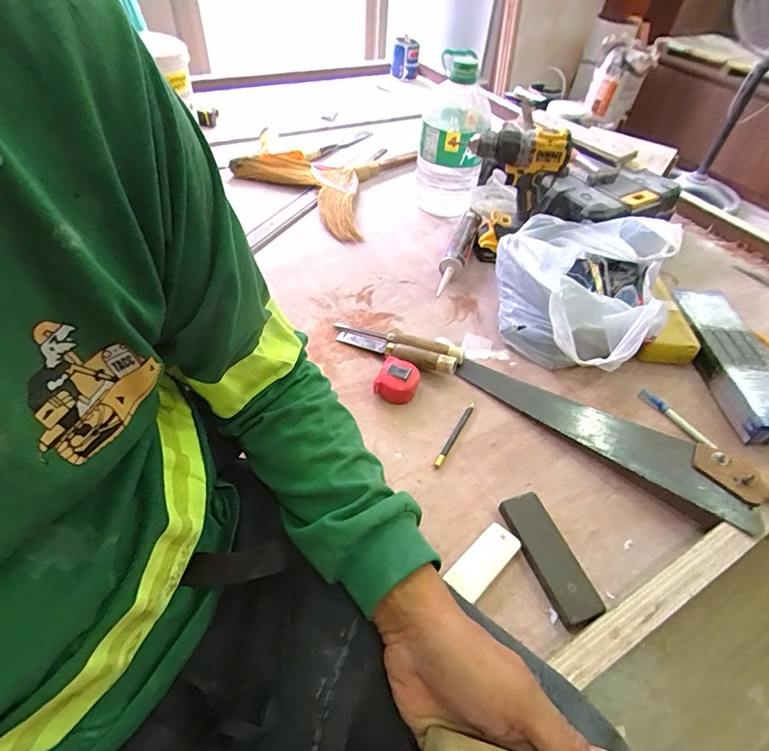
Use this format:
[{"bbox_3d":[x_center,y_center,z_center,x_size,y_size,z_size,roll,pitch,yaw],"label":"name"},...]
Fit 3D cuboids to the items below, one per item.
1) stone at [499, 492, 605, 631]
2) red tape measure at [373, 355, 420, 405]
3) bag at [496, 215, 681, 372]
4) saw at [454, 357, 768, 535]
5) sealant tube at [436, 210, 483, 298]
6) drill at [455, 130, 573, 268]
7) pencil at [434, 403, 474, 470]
[{"bbox_3d":[0.196,0.214,0.538,0.054,0.018,0.152,-13,51,-15],"label":"stone"},{"bbox_3d":[0.022,0.008,0.696,0.062,0.043,0.062,17,49,11],"label":"red tape measure"},{"bbox_3d":[0.323,-0.155,0.780,0.269,0.160,0.303,25,51,17],"label":"bag"},{"bbox_3d":[0.338,0.086,0.633,0.516,0.067,0.095,32,54,23],"label":"saw"},{"bbox_3d":[0.158,-0.265,0.949,0.047,0.047,0.281,17,49,11],"label":"sealant tube"},{"bbox_3d":[0.254,-0.356,0.901,0.190,0.270,0.094,-10,50,-12],"label":"drill"},{"bbox_3d":[0.101,0.086,0.651,0.010,0.005,0.126,25,51,17],"label":"pencil"}]

